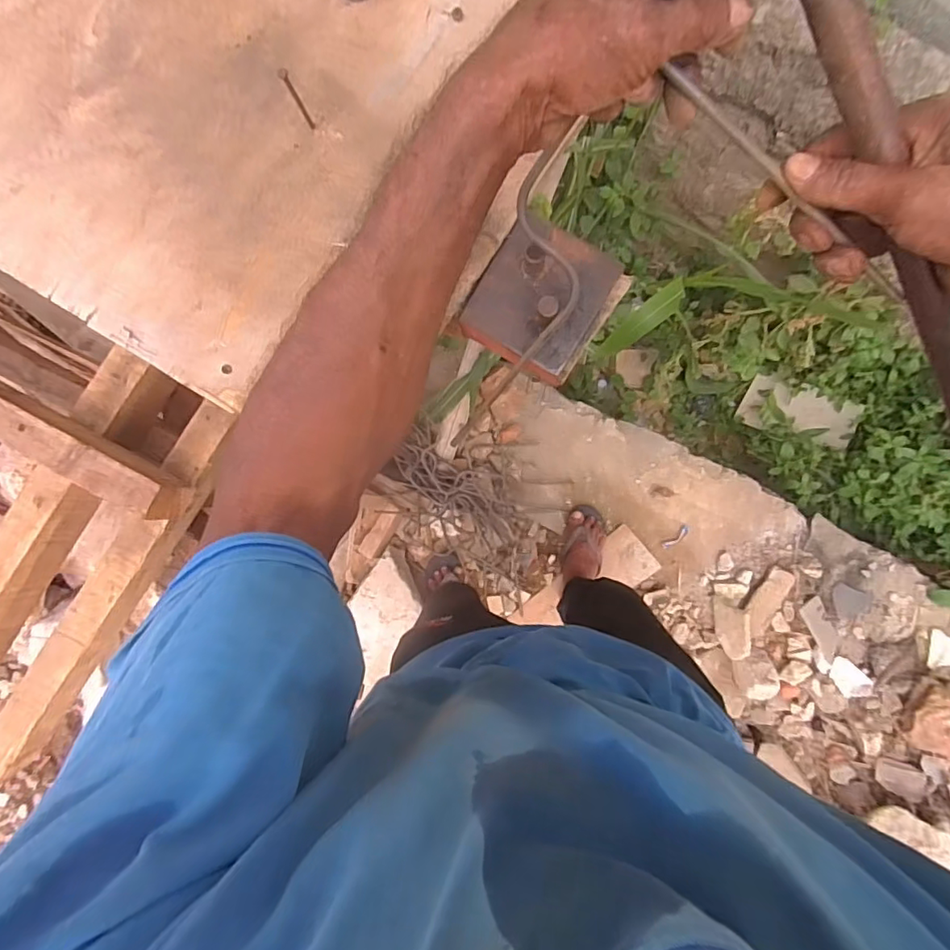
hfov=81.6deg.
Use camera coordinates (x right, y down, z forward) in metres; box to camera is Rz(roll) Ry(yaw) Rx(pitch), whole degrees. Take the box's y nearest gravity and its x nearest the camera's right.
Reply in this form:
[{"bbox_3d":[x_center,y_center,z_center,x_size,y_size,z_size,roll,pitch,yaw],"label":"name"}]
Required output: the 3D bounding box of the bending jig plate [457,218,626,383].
[{"bbox_3d":[0.049,-0.134,0.411,0.088,0.037,0.102,29,92,4],"label":"bending jig plate"}]

